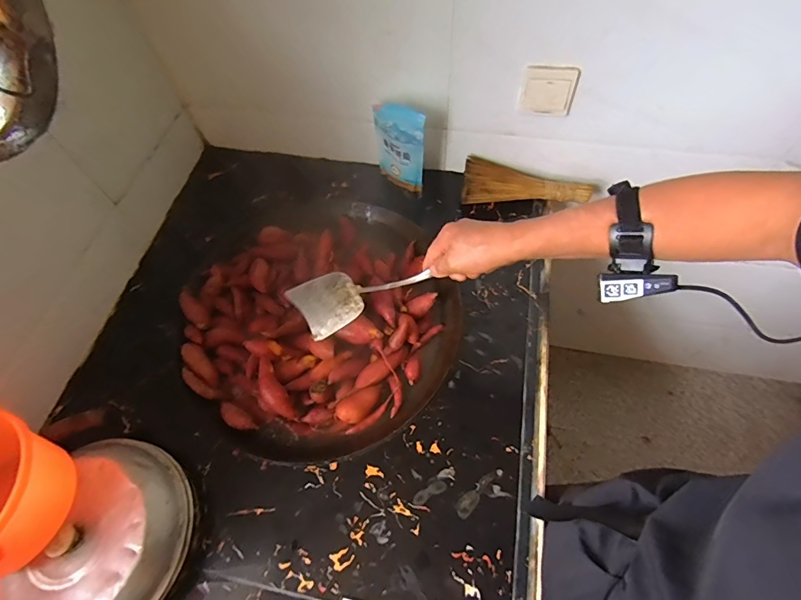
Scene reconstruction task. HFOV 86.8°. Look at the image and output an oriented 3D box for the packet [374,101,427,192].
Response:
[{"bbox_3d":[-0.003,-0.298,0.826,0.105,0.185,0.024,36,69,20],"label":"packet"}]

